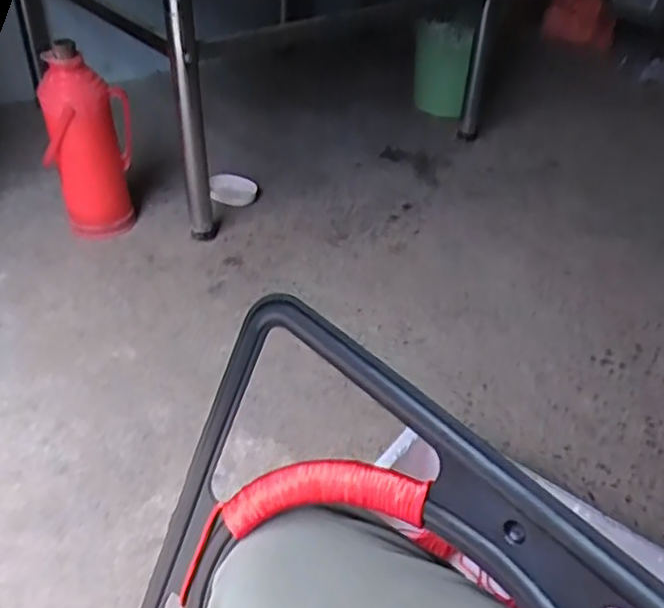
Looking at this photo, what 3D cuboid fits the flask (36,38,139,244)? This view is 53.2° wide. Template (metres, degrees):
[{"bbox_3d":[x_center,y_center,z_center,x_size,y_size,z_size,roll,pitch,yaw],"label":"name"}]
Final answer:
[{"bbox_3d":[-0.486,-0.315,1.335,0.168,0.355,0.130,-9,39,-13],"label":"flask"}]

